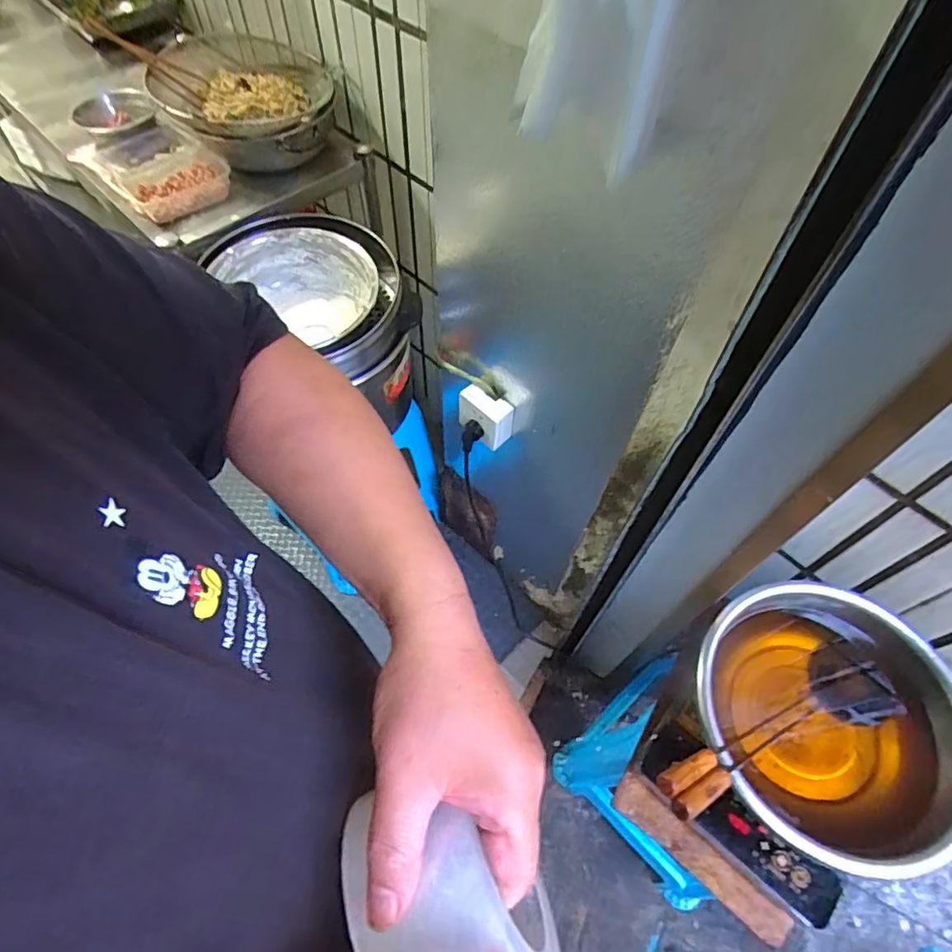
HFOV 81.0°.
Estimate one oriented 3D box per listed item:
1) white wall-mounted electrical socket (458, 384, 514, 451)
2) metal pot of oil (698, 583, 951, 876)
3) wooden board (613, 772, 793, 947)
[{"bbox_3d":[0.015,-0.097,0.941,0.092,0.091,0.041,36,64,19],"label":"white wall-mounted electrical socket"},{"bbox_3d":[0.471,0.332,0.773,0.320,0.142,0.340,1,58,-1],"label":"metal pot of oil"},{"bbox_3d":[0.322,0.547,0.804,0.266,0.015,0.058,35,83,19],"label":"wooden board"}]

